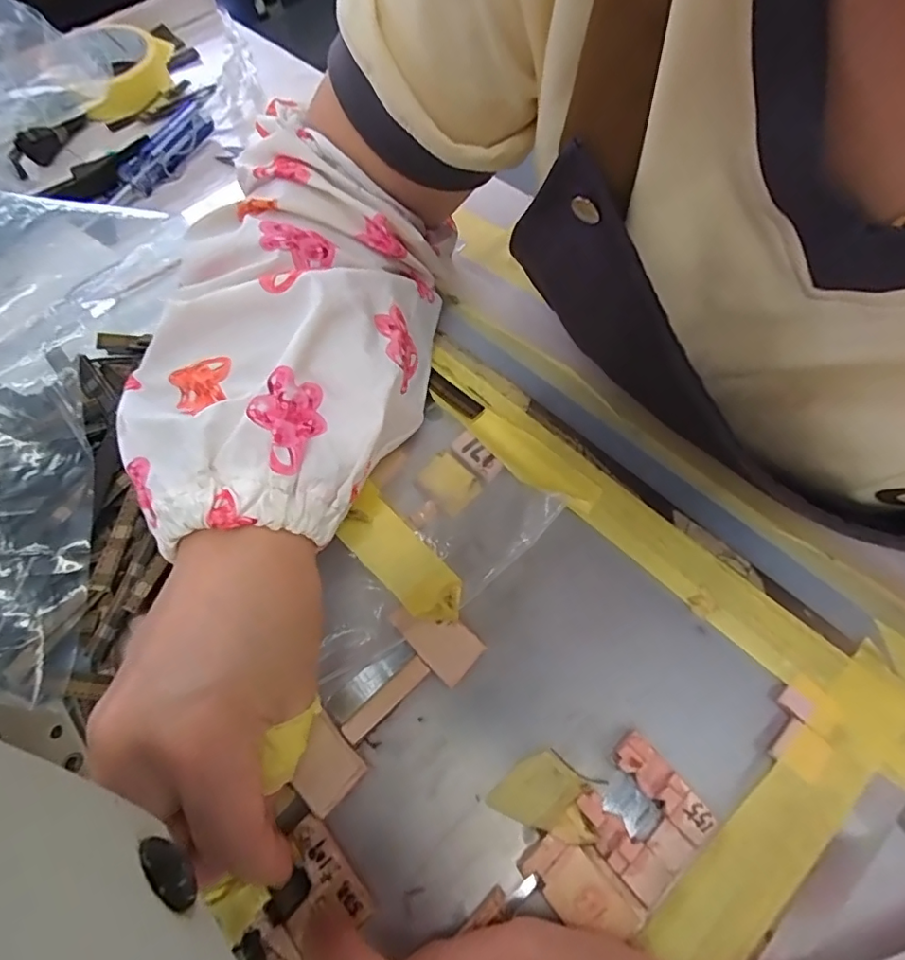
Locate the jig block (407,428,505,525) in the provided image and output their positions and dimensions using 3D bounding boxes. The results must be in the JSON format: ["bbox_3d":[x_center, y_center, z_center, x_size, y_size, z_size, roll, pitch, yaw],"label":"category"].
[{"bbox_3d":[-0.002,-0.001,0.243,0.047,0.005,0.028,-38,65,-16],"label":"jig block"}]

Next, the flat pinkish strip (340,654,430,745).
[{"bbox_3d":[-0.026,0.083,0.200,0.038,0.004,0.008,-39,65,-16],"label":"flat pinkish strip"}]

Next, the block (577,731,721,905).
[{"bbox_3d":[0.064,0.113,0.178,0.036,0.005,0.036,-37,65,-15],"label":"block"}]

